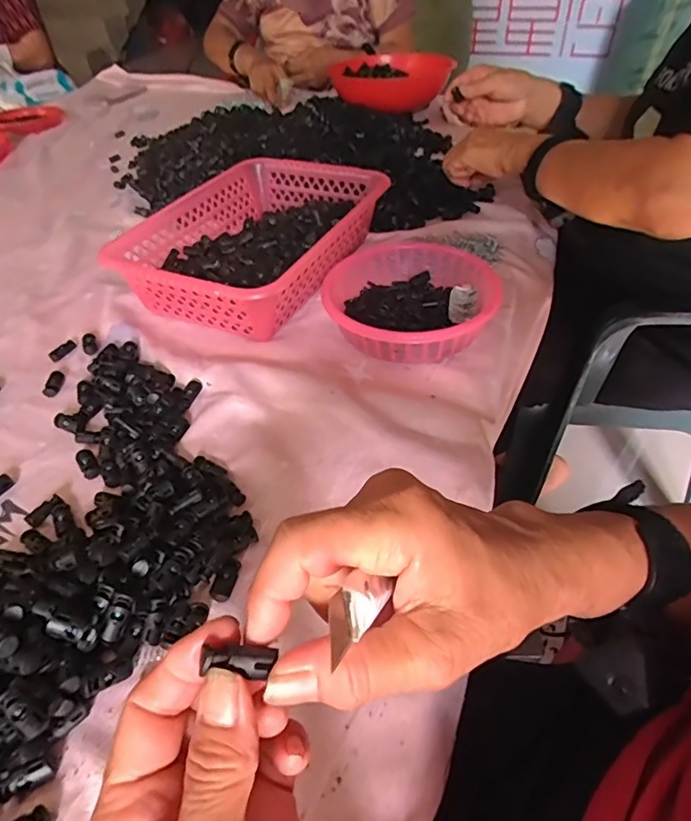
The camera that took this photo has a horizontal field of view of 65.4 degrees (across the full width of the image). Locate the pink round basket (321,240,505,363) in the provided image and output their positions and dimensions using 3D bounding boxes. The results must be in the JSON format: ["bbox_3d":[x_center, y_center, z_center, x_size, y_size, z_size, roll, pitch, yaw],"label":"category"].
[{"bbox_3d":[0.062,-0.108,0.531,0.161,0.046,0.161,-2,44,2],"label":"pink round basket"}]

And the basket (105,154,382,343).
[{"bbox_3d":[-0.104,-0.194,0.630,0.204,0.083,0.288,20,48,19],"label":"basket"}]

